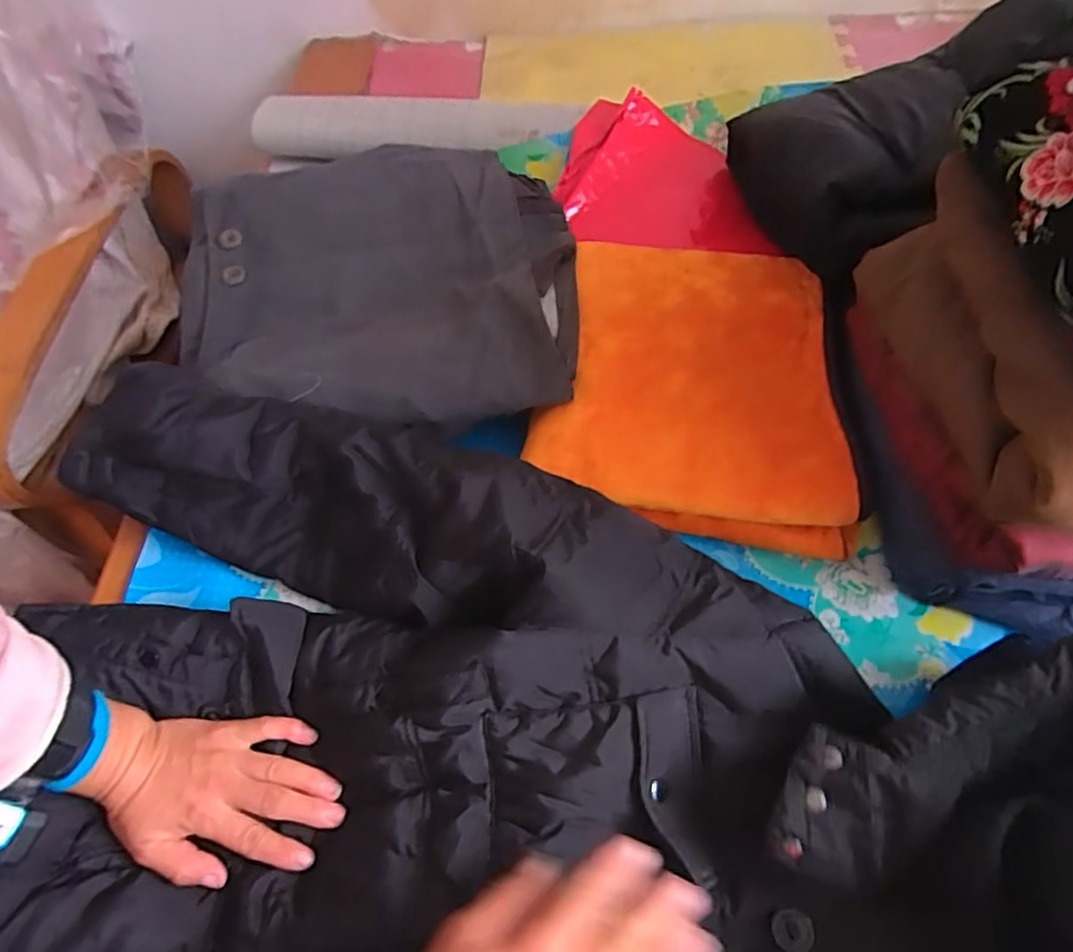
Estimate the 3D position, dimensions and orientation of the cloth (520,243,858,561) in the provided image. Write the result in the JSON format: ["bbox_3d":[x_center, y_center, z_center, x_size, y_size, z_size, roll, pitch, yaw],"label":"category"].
[{"bbox_3d":[0.156,-0.099,0.594,0.278,0.055,0.309,9,61,9],"label":"cloth"}]

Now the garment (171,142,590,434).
[{"bbox_3d":[-0.169,-0.220,0.637,0.411,0.043,0.375,-1,62,2],"label":"garment"}]

